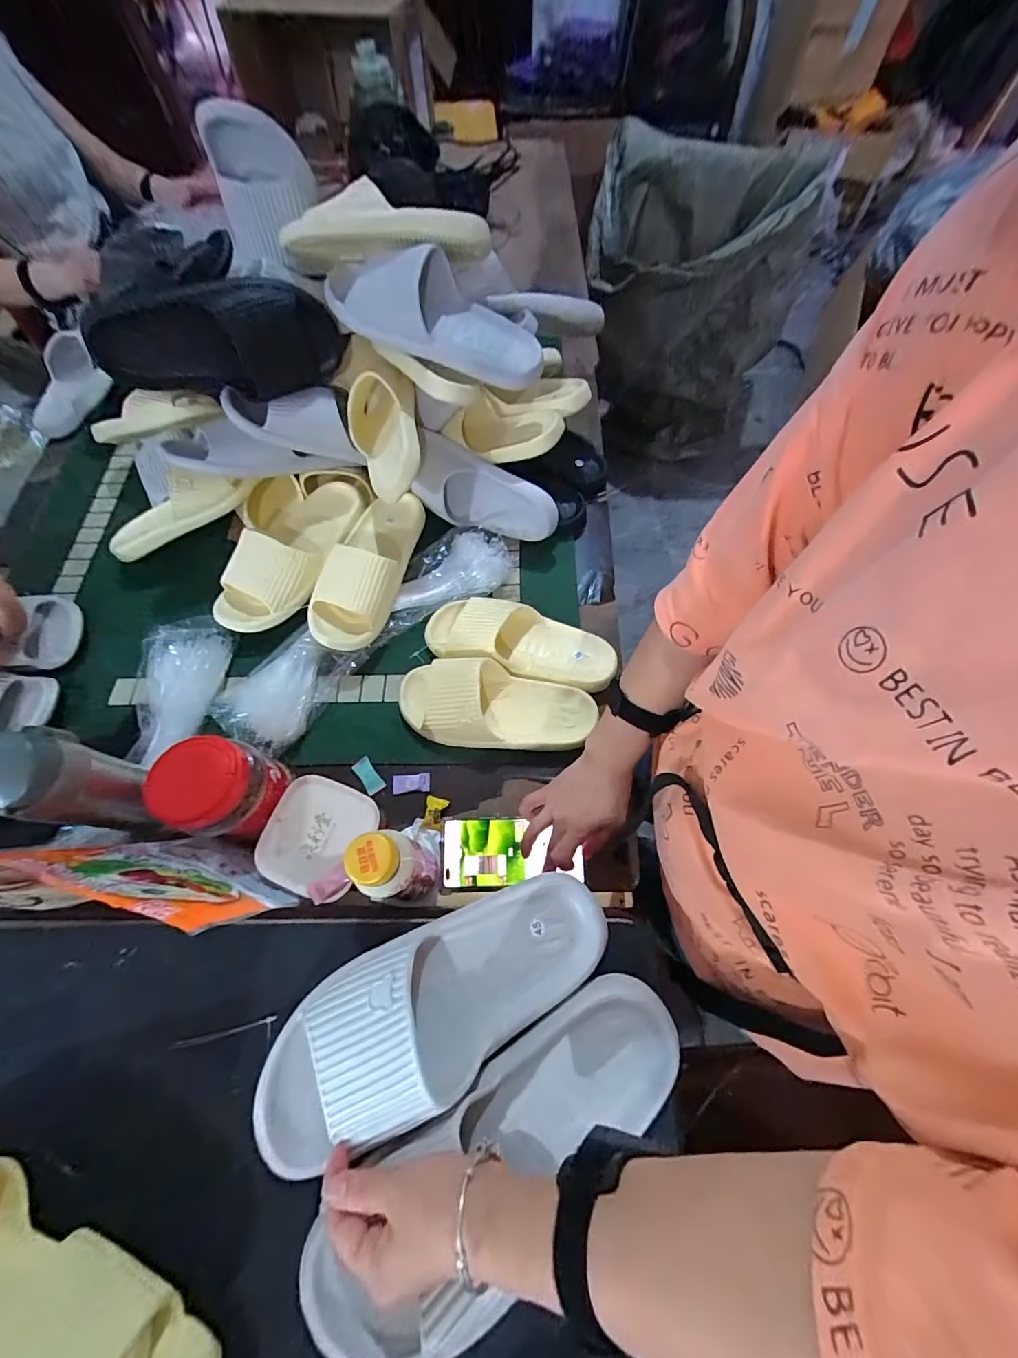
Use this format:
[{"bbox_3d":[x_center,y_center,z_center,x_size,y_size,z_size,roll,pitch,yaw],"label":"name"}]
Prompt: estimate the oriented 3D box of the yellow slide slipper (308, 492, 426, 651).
[{"bbox_3d":[-0.194,-0.157,0.632,0.101,0.070,0.250,11,66,6],"label":"yellow slide slipper"}]

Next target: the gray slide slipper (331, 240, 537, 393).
[{"bbox_3d":[-0.091,-0.450,0.567,0.276,0.082,0.102,16,65,-13],"label":"gray slide slipper"}]

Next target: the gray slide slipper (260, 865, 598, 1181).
[{"bbox_3d":[-0.055,0.247,0.353,0.283,0.069,0.105,-25,67,-16],"label":"gray slide slipper"}]

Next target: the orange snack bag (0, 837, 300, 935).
[{"bbox_3d":[-0.290,0.170,0.413,0.181,0.188,0.041,15,66,7],"label":"orange snack bag"}]

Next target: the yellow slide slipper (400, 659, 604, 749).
[{"bbox_3d":[-0.018,0.031,0.566,0.248,0.059,0.104,10,66,5],"label":"yellow slide slipper"}]

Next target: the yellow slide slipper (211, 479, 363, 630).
[{"bbox_3d":[-0.306,-0.180,0.650,0.115,0.078,0.261,19,67,10],"label":"yellow slide slipper"}]

